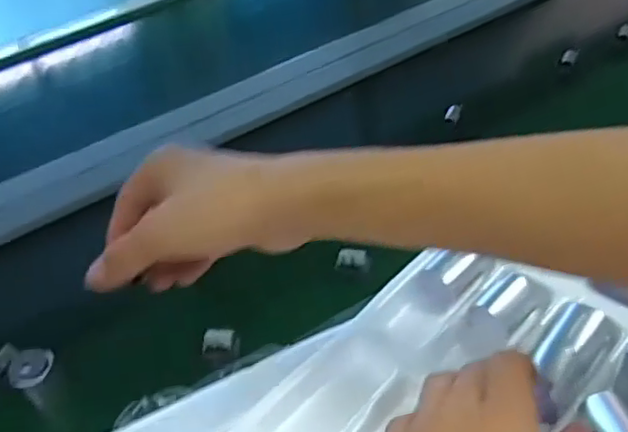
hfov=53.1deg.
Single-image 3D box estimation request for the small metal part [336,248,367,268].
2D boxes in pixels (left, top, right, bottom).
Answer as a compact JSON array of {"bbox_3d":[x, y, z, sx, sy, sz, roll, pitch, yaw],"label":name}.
[{"bbox_3d":[0.031,0.034,0.515,0.025,0.010,0.013,0,45,7],"label":"small metal part"}]

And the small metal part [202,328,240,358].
[{"bbox_3d":[-0.070,0.097,0.475,0.026,0.017,0.019,-7,45,0],"label":"small metal part"}]

